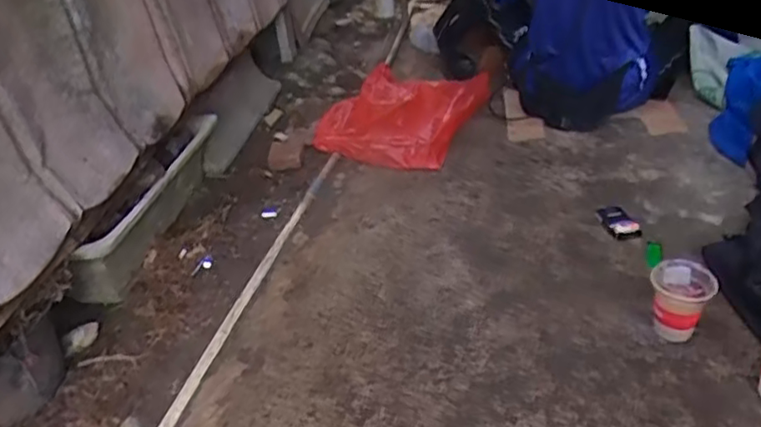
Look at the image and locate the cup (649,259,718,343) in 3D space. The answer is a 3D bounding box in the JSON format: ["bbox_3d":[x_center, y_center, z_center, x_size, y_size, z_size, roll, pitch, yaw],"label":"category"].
[{"bbox_3d":[0.481,0.145,0.998,0.092,0.117,0.096,7,35,20],"label":"cup"}]

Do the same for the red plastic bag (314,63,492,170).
[{"bbox_3d":[0.058,-0.231,1.549,0.304,0.158,0.319,14,37,28],"label":"red plastic bag"}]

